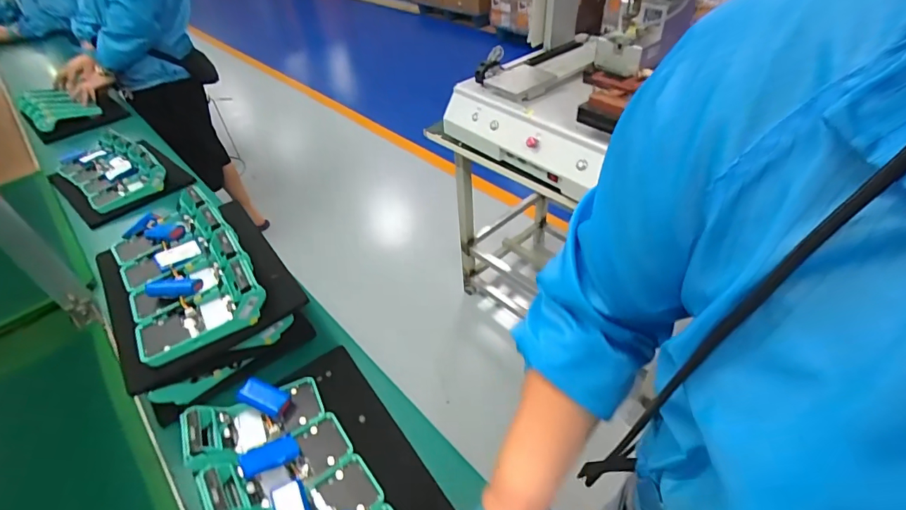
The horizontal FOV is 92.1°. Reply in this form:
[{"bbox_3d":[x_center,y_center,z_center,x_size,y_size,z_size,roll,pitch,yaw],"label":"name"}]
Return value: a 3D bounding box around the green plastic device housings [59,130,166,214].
[{"bbox_3d":[-0.891,-0.226,1.130,0.338,0.056,0.168,29,54,30],"label":"green plastic device housings"}]

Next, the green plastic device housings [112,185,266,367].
[{"bbox_3d":[-0.437,0.012,0.702,0.174,0.060,0.338,-30,50,-24],"label":"green plastic device housings"}]

